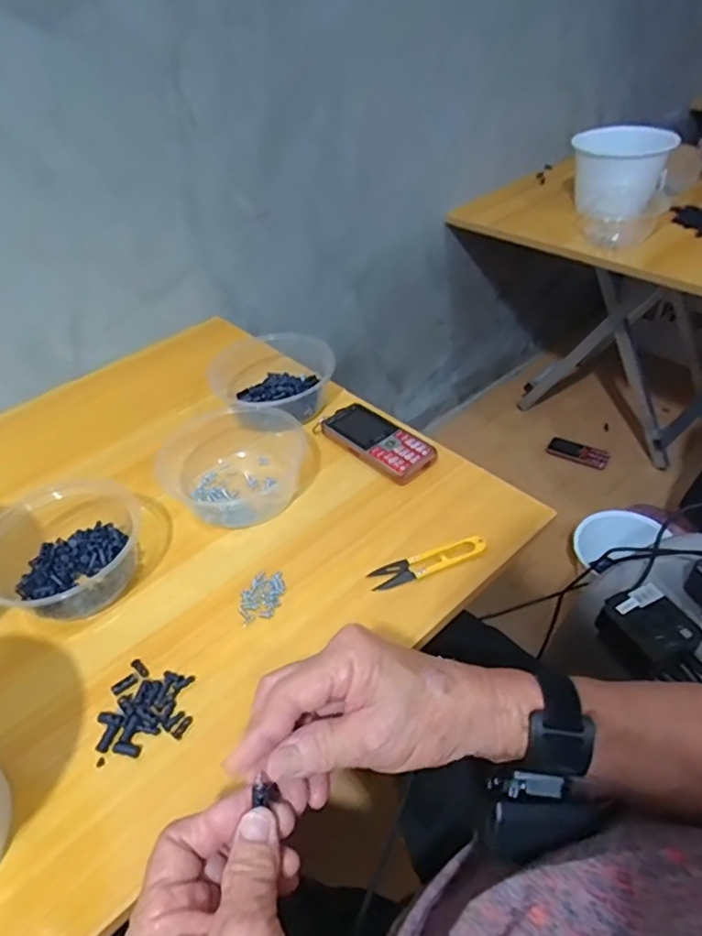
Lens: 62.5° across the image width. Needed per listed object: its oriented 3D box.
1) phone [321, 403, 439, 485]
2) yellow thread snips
[{"bbox_3d":[0.029,-0.031,0.622,0.065,0.015,0.133,-34,50,-26],"label":"phone"},{"bbox_3d":[0.067,0.081,0.502,0.104,0.010,0.024,-16,44,-11],"label":"yellow thread snips"}]

